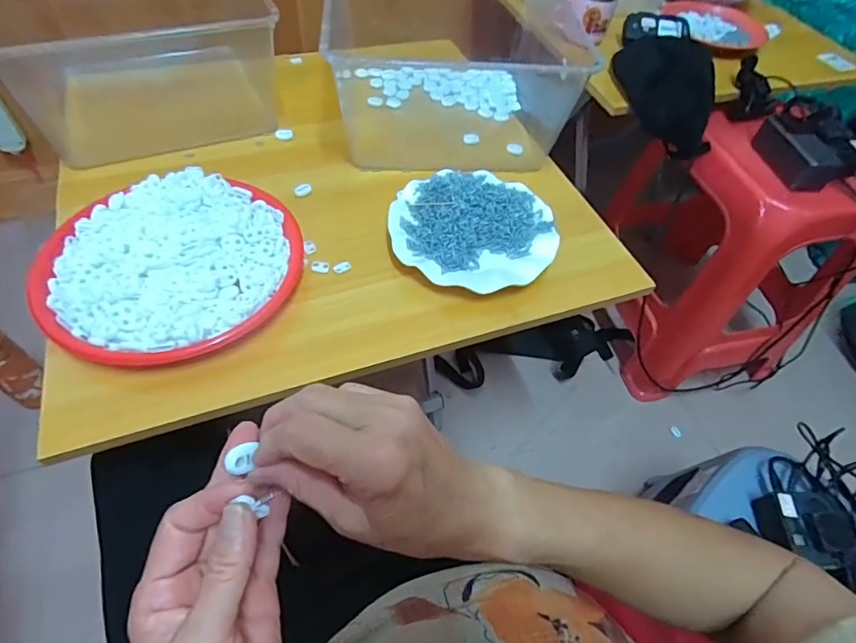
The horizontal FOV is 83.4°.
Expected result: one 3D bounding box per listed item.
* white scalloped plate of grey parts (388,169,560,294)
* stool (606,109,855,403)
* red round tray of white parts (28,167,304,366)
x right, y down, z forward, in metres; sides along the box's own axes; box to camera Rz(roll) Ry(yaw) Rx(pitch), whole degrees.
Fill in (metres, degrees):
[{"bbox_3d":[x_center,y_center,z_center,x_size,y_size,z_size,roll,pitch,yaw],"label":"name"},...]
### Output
[{"bbox_3d":[0.050,-0.102,0.549,0.182,0.029,0.173,2,55,-3],"label":"white scalloped plate of grey parts"},{"bbox_3d":[0.575,-0.133,0.957,0.330,0.474,0.354,-8,56,-10],"label":"stool"},{"bbox_3d":[-0.249,-0.061,0.476,0.231,0.044,0.215,2,55,-3],"label":"red round tray of white parts"}]

